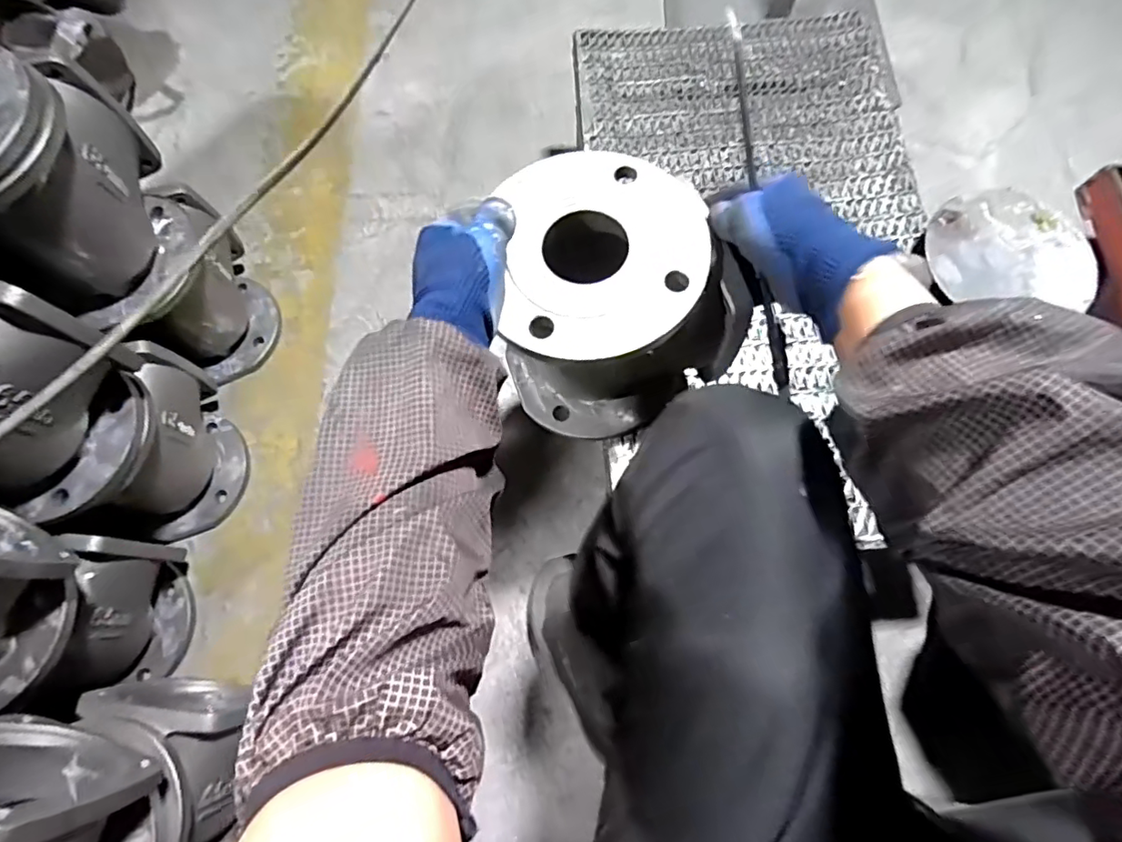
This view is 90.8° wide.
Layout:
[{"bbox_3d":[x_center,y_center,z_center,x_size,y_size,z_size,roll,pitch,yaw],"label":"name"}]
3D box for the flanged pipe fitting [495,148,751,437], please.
[{"bbox_3d":[0.034,-0.101,0.498,0.172,0.192,0.173,0,72,1],"label":"flanged pipe fitting"}]

